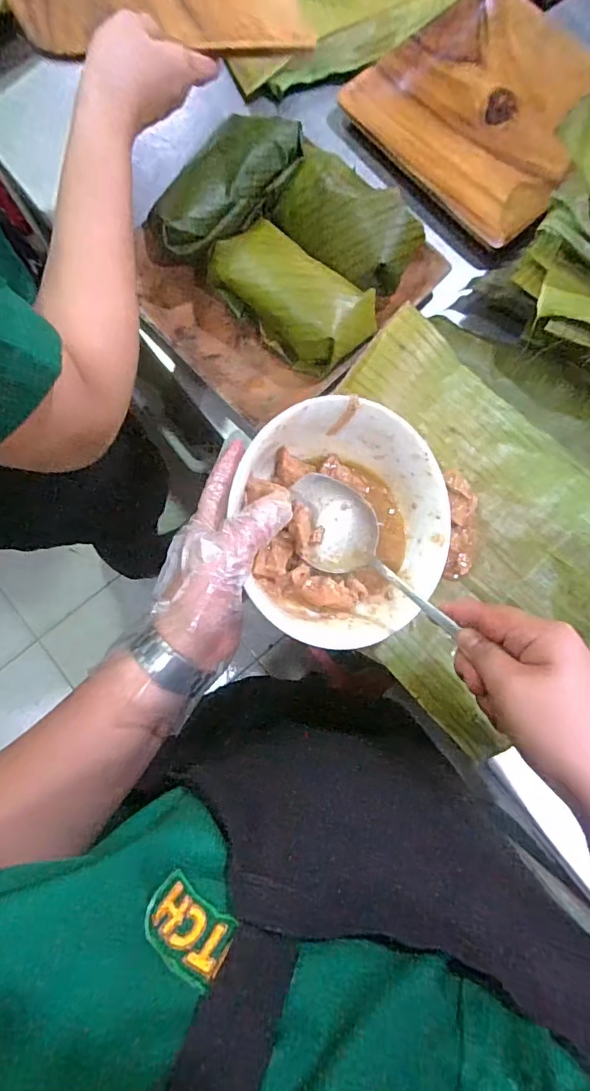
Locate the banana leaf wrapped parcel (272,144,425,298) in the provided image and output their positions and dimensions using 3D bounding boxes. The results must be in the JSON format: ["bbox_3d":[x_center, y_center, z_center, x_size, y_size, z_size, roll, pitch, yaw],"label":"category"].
[{"bbox_3d":[0.043,-0.302,0.489,0.150,0.067,0.085,43,82,8],"label":"banana leaf wrapped parcel"}]

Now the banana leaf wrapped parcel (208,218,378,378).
[{"bbox_3d":[-0.001,-0.229,0.474,0.150,0.052,0.083,39,82,8],"label":"banana leaf wrapped parcel"}]

